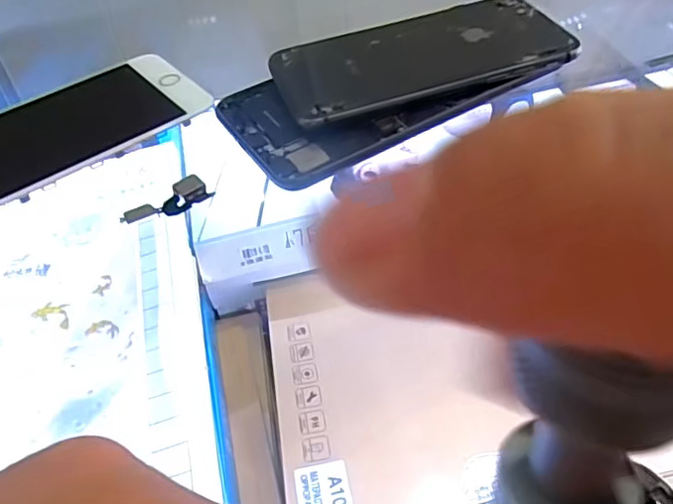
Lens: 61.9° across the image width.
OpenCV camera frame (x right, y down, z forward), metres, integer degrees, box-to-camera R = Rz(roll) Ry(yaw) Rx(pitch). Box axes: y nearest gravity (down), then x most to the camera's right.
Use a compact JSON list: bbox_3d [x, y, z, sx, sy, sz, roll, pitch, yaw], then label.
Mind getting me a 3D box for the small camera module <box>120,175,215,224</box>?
[{"bbox_3d":[-0.068,-0.019,0.224,0.035,0.006,0.012,-31,52,-20],"label":"small camera module"}]

